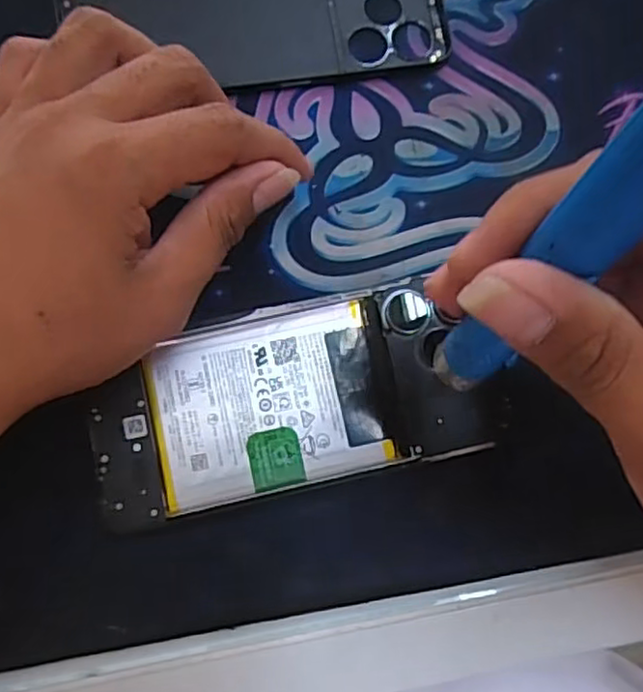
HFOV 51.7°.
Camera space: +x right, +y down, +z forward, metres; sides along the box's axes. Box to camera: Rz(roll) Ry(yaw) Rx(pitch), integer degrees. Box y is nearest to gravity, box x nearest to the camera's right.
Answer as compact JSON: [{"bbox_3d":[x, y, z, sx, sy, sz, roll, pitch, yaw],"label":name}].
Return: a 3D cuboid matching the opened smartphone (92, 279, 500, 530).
[{"bbox_3d":[-0.010,0.020,0.259,0.154,0.004,0.069,-13,82,-6],"label":"opened smartphone"}]

